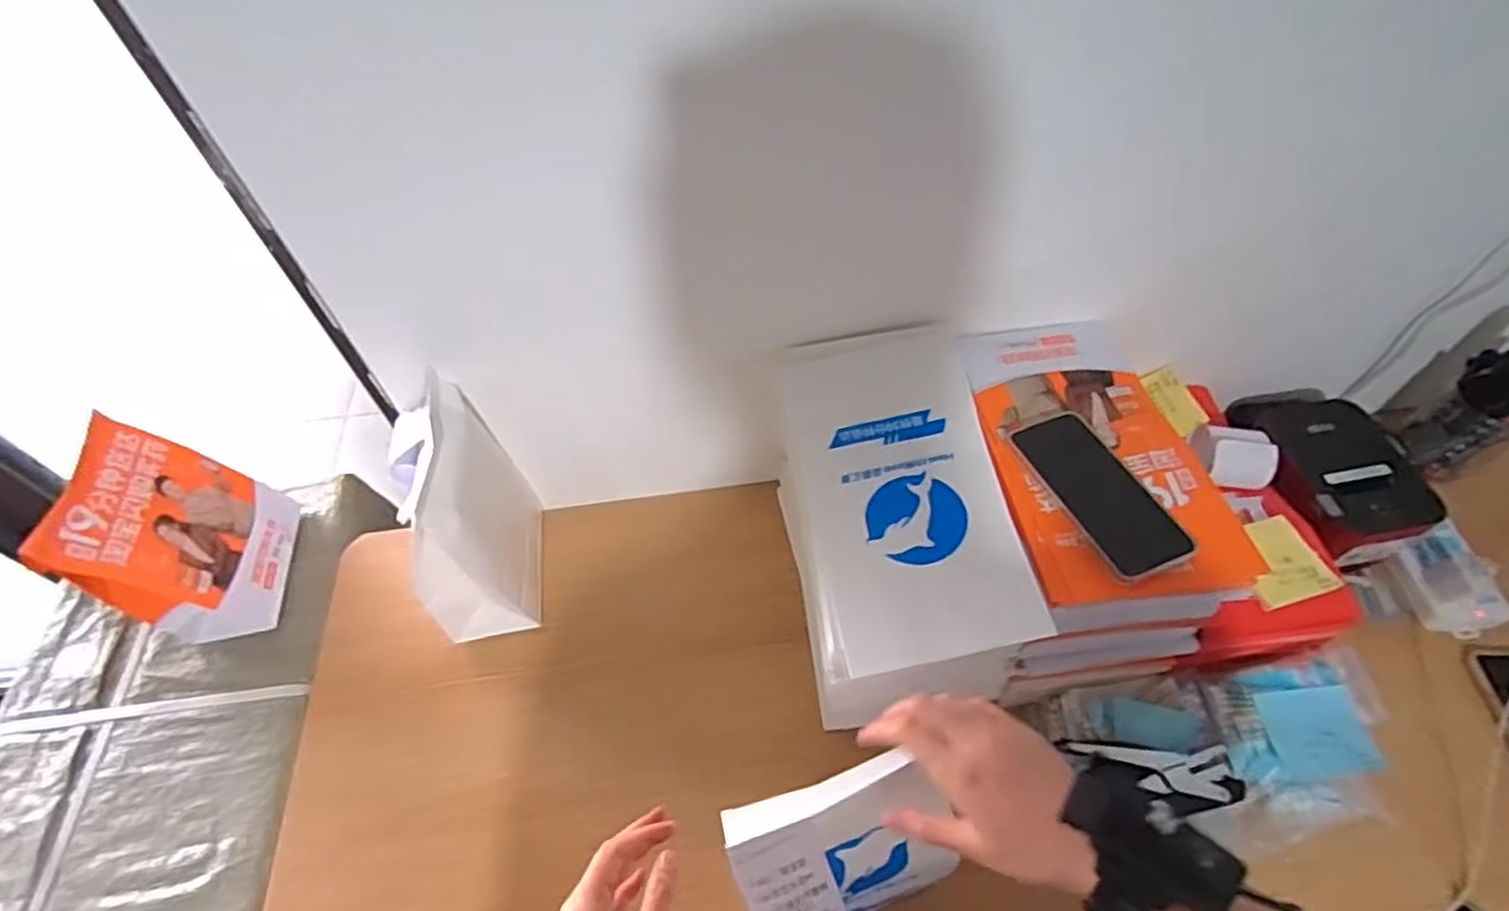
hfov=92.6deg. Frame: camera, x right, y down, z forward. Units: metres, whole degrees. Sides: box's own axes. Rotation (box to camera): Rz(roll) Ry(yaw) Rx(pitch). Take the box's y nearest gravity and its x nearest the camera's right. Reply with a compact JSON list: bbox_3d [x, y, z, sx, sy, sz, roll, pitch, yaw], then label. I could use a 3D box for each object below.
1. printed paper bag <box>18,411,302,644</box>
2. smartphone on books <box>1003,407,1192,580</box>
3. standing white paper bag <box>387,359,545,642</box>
[{"bbox_3d":[-0.564,0.078,0.713,0.100,0.205,0.155,-6,55,-3],"label":"printed paper bag"},{"bbox_3d":[0.278,0.028,0.583,0.078,0.012,0.157,-15,51,-13],"label":"smartphone on books"},{"bbox_3d":[-0.271,0.060,0.683,0.082,0.227,0.158,-6,55,-4],"label":"standing white paper bag"}]

